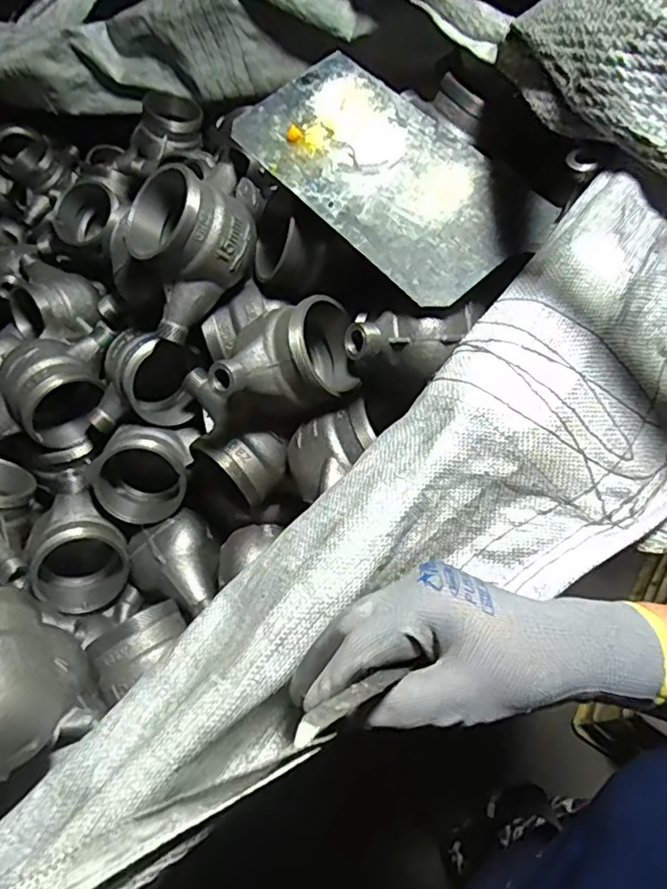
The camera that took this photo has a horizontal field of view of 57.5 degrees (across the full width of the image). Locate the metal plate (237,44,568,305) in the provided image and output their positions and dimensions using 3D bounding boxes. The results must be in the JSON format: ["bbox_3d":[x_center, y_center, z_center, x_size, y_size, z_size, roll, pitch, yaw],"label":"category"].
[{"bbox_3d":[0.036,-0.200,0.444,0.120,0.006,0.232,-42,71,-8],"label":"metal plate"}]

